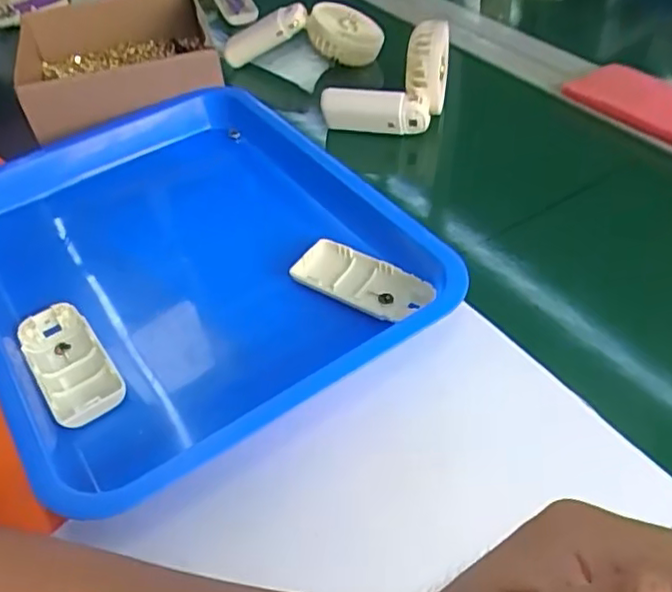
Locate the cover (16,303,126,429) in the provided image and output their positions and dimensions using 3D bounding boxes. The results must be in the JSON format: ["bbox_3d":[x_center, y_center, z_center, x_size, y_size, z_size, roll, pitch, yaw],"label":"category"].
[{"bbox_3d":[-0.184,0.047,0.442,0.045,0.020,0.104,-29,50,-23],"label":"cover"}]

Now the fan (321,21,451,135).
[{"bbox_3d":[0.048,-0.214,0.629,0.102,0.095,0.082,19,49,22],"label":"fan"}]

